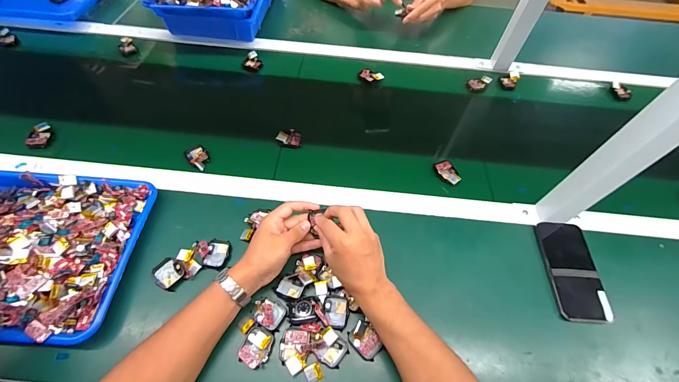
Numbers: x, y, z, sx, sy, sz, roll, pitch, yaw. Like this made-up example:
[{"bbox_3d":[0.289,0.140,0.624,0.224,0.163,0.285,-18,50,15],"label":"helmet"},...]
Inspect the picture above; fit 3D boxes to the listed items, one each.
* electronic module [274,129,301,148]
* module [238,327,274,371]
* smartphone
[{"bbox_3d":[-0.102,-0.106,0.632,0.050,0.022,0.031,8,58,2],"label":"electronic module"},{"bbox_3d":[-0.113,0.212,0.422,0.037,0.013,0.047,20,59,9],"label":"module"},{"bbox_3d":[0.381,0.126,0.507,0.079,0.012,0.161,6,58,1],"label":"smartphone"}]

